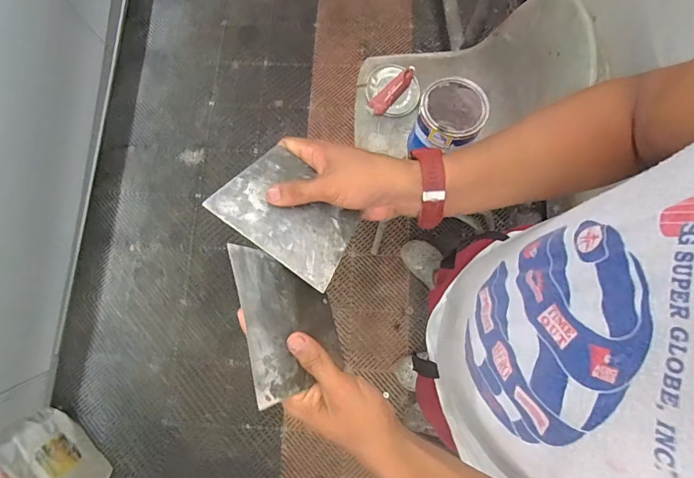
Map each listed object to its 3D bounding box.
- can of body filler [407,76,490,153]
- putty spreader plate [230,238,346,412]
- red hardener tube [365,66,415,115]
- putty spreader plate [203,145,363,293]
[{"bbox_3d":[0.257,-0.293,1.093,0.156,0.183,0.167,-1,75,3],"label":"can of body filler"},{"bbox_3d":[-0.052,0.071,0.392,0.095,0.010,0.137,5,59,-43],"label":"putty spreader plate"},{"bbox_3d":[0.132,-0.419,1.201,0.177,0.035,0.043,-44,77,-8],"label":"red hardener tube"},{"bbox_3d":[-0.055,-0.027,0.426,0.137,0.004,0.092,36,73,5],"label":"putty spreader plate"}]

